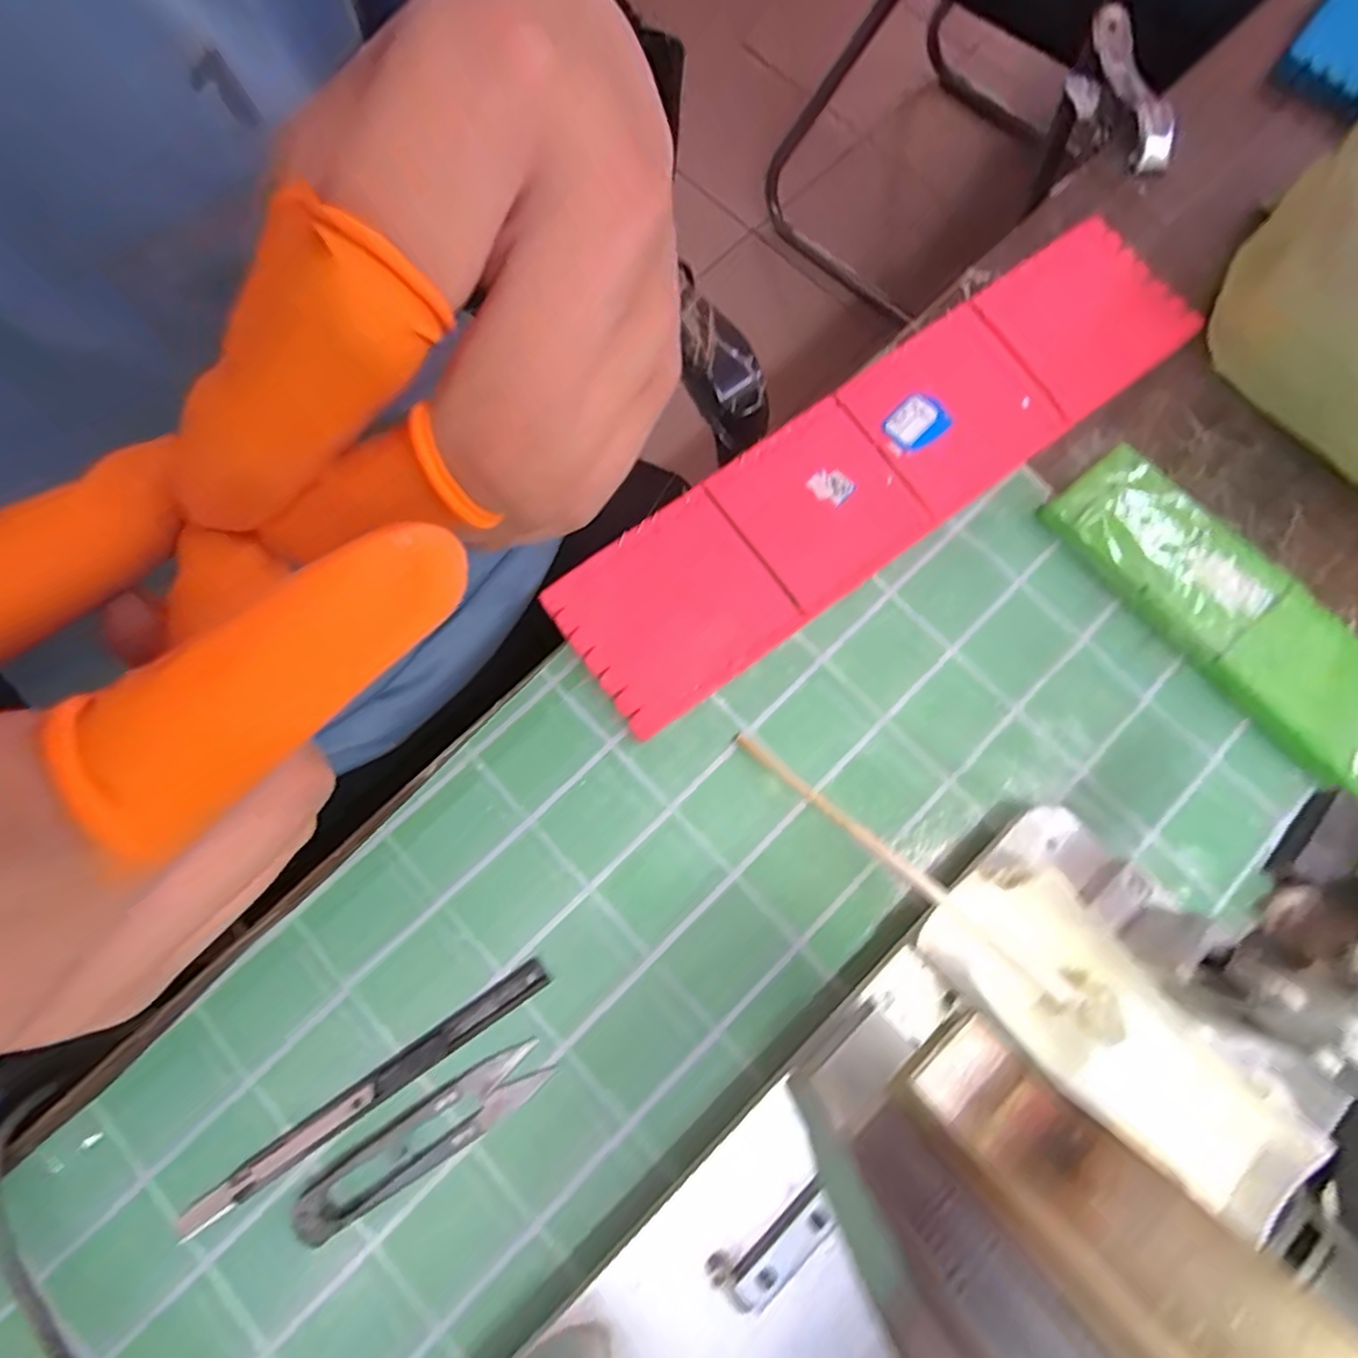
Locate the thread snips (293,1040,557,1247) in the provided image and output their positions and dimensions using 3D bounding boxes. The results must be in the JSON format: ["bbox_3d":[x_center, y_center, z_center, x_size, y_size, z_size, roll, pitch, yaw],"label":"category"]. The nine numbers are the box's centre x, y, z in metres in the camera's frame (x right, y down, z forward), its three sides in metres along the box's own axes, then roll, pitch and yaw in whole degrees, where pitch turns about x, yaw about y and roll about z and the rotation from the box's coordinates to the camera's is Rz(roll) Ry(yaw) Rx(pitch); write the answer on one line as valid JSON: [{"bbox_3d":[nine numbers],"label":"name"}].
[{"bbox_3d":[-0.097,0.176,0.246,0.099,0.011,0.022,-33,80,-8],"label":"thread snips"}]

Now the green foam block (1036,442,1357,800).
[{"bbox_3d":[0.245,-0.030,0.287,0.056,0.016,0.175,-41,81,-9],"label":"green foam block"}]

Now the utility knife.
[{"bbox_3d":[-0.120,0.160,0.249,0.154,0.009,0.011,-33,80,-8],"label":"utility knife"}]

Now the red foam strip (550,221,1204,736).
[{"bbox_3d":[0.096,-0.103,0.302,0.328,0.013,0.078,-36,83,-7],"label":"red foam strip"}]

